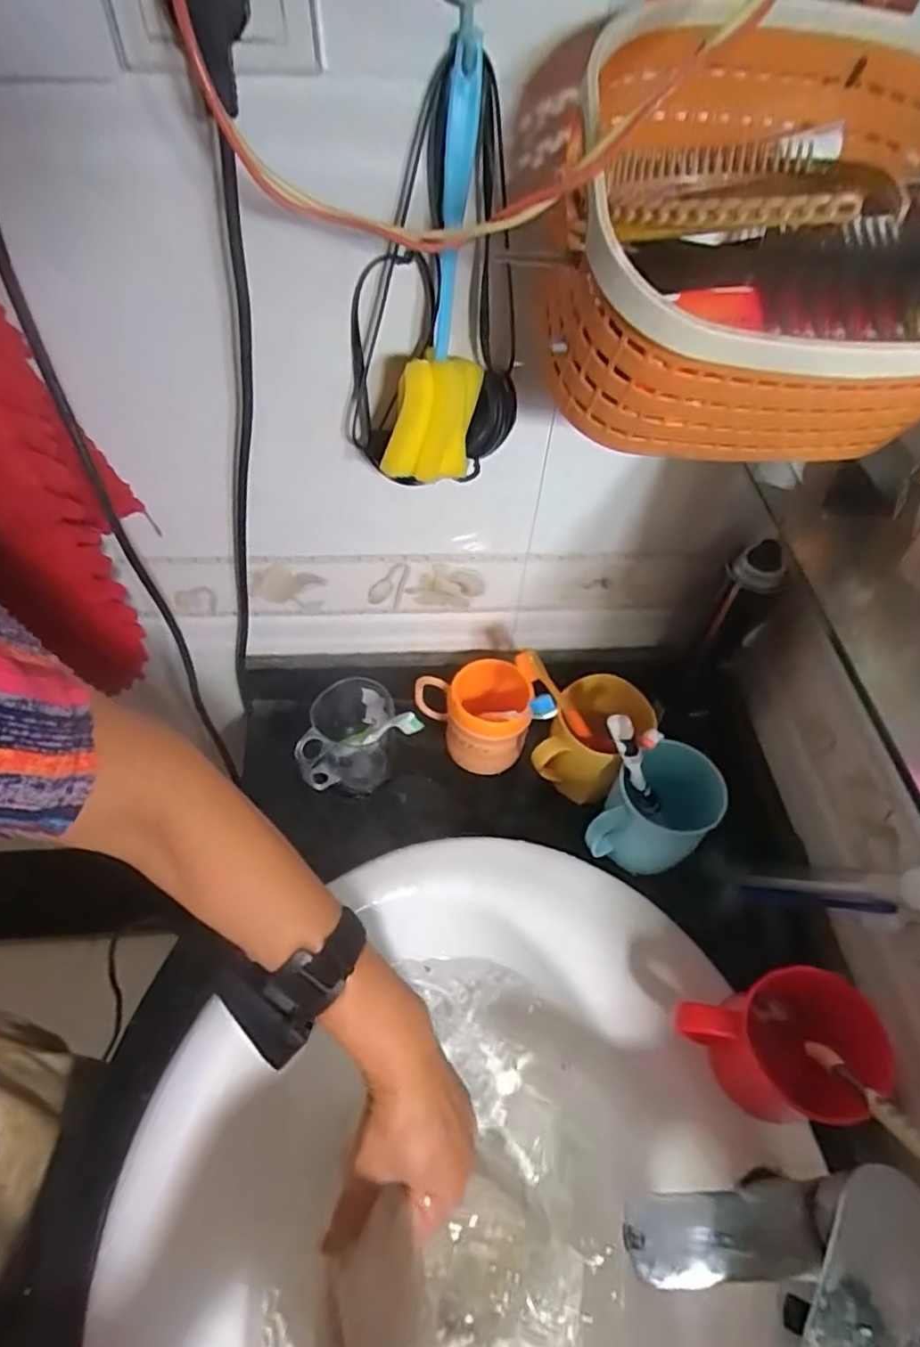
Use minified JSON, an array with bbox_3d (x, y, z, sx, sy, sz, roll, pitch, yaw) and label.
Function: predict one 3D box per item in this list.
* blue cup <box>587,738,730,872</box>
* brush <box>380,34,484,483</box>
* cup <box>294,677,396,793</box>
[{"bbox_3d":[0.162,0.119,0.556,0.082,0.096,0.091,27,57,14],"label":"blue cup"},{"bbox_3d":[-0.014,-0.201,0.357,0.054,0.194,0.053,1,54,-4],"label":"brush"},{"bbox_3d":[-0.100,0.059,0.598,0.077,0.091,0.077,2,54,-3],"label":"cup"}]

